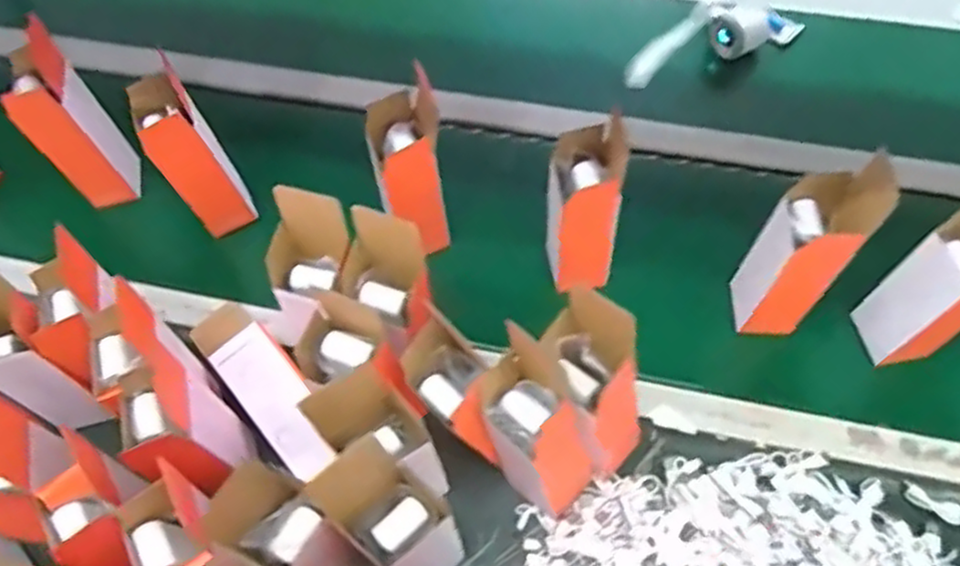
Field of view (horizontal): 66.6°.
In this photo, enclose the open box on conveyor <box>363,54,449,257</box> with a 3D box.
[{"bbox_3d":[-0.073,-0.110,0.779,0.071,0.188,0.086,-18,64,-7],"label":"open box on conveyor"}]

